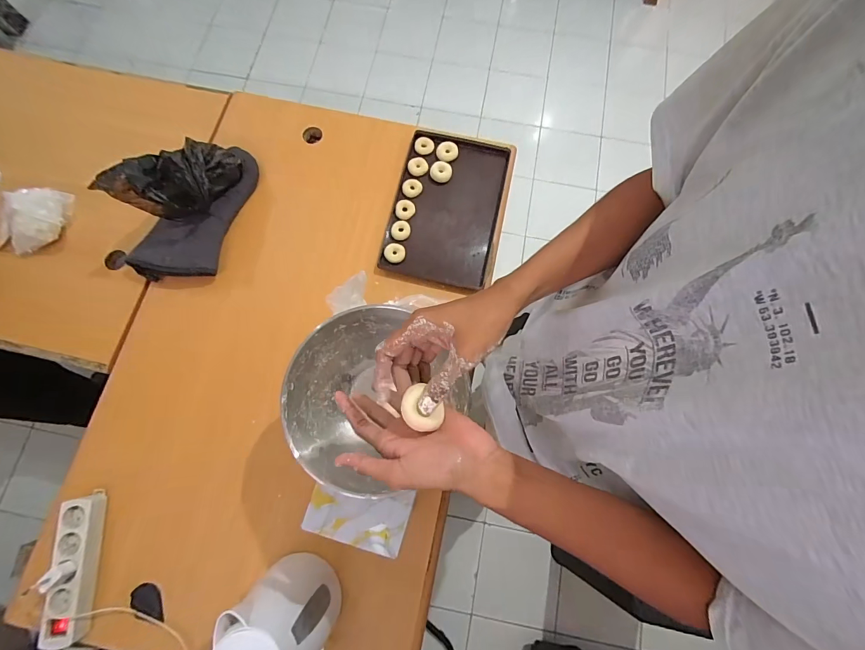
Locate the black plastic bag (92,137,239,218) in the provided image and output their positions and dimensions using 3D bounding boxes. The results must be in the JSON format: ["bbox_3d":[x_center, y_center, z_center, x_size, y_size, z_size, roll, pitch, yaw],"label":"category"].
[{"bbox_3d":[-0.498,-0.300,0.719,0.096,0.137,0.216,27,77,6],"label":"black plastic bag"}]

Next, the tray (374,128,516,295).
[{"bbox_3d":[0.033,-0.273,0.853,0.254,0.049,0.380,11,76,2],"label":"tray"}]

